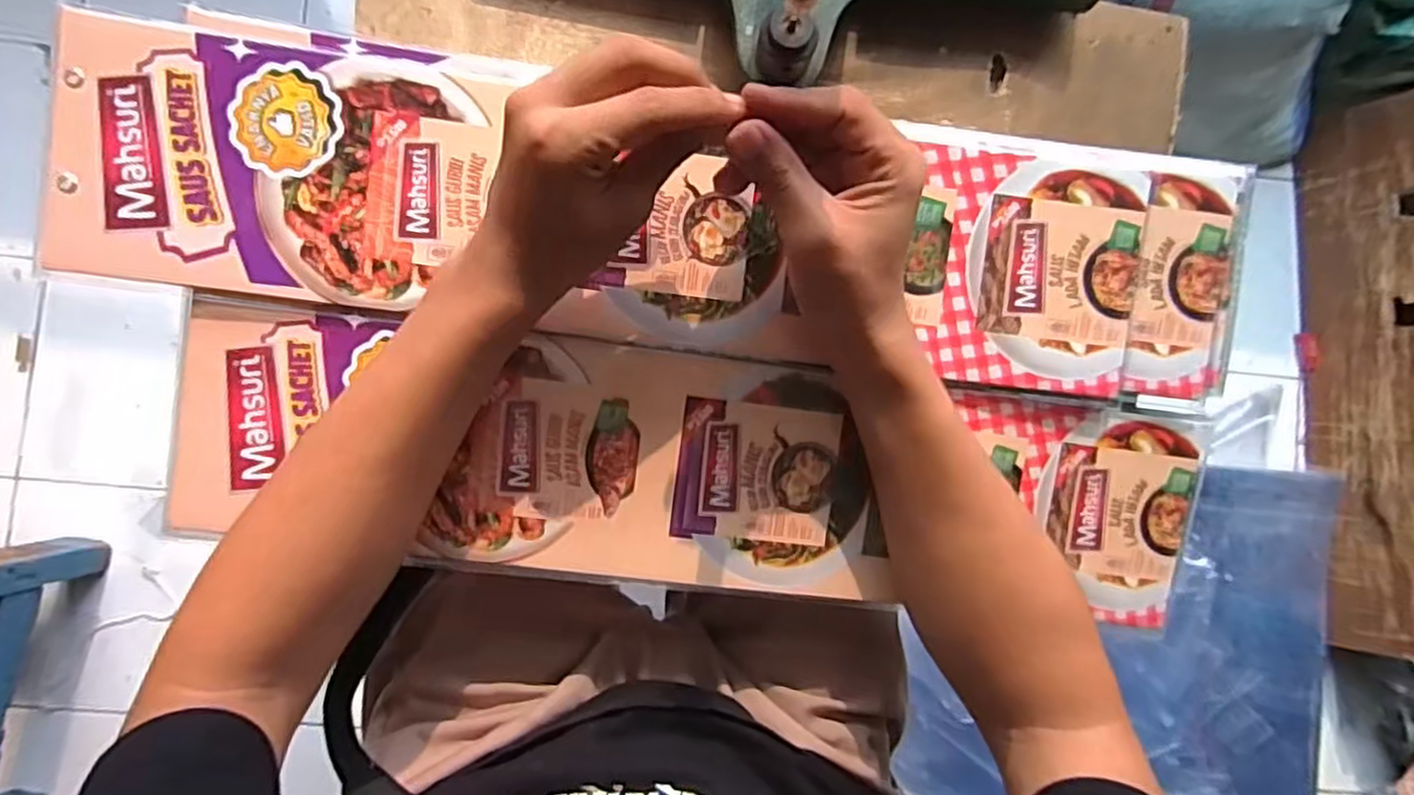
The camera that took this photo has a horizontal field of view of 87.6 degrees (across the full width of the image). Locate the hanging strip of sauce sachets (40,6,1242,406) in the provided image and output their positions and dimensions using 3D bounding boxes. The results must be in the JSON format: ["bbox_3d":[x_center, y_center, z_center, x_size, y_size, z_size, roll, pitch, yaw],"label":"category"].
[{"bbox_3d":[-0.014,-0.095,0.392,0.614,0.011,0.136,7,93,-5],"label":"hanging strip of sauce sachets"}]

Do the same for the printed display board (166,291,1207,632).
[{"bbox_3d":[0.005,0.043,0.412,0.558,0.010,0.128,7,94,-5],"label":"printed display board"}]

